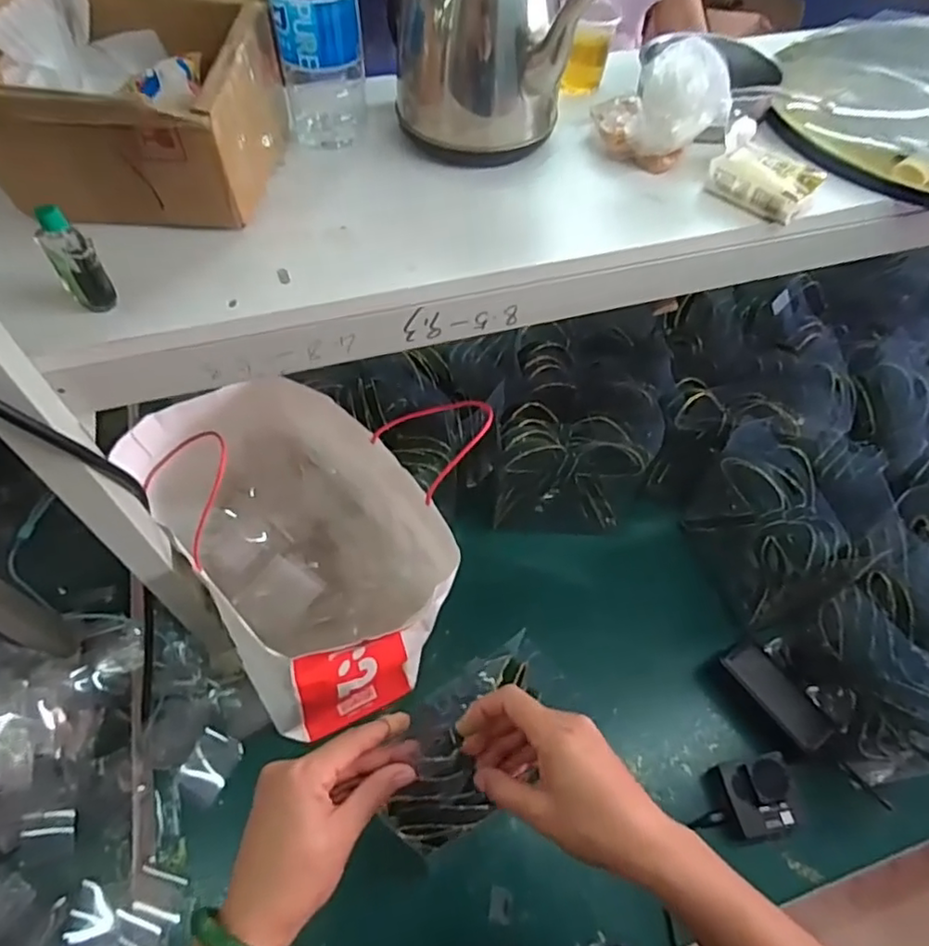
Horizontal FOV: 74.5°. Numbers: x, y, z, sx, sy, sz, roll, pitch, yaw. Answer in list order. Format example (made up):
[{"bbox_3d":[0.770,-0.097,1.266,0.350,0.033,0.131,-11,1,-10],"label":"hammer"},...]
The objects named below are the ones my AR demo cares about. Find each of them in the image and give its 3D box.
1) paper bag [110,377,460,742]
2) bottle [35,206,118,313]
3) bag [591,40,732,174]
[{"bbox_3d":[-0.180,0.086,0.693,0.236,0.227,0.334,-29,62,-20],"label":"paper bag"},{"bbox_3d":[-0.235,-0.127,0.369,0.025,0.061,0.019,-32,63,-21],"label":"bottle"},{"bbox_3d":[0.156,-0.294,0.487,0.097,0.081,0.054,16,57,8],"label":"bag"}]

